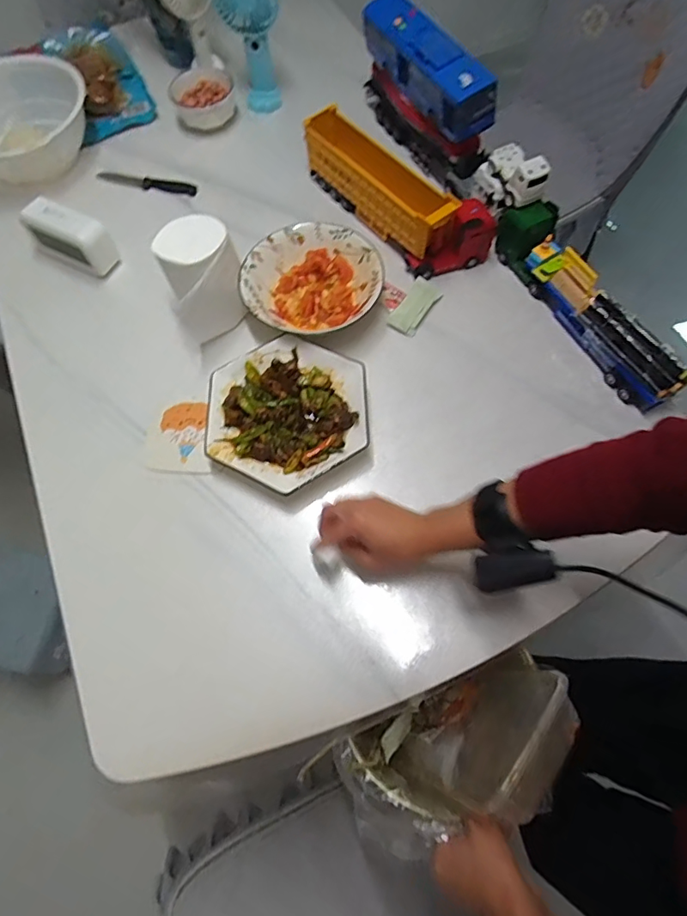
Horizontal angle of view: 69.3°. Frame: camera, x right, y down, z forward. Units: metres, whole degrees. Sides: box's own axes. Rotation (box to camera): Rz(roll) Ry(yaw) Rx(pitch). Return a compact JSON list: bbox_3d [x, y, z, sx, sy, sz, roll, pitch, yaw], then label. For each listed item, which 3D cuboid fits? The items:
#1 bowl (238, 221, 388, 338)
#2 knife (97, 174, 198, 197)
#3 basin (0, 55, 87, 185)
[{"bbox_3d":[-0.047,-0.245,0.699,0.186,0.050,0.170,0,67,0],"label":"bowl"},{"bbox_3d":[-0.332,-0.463,0.837,0.180,0.013,0.021,11,68,5],"label":"knife"},{"bbox_3d":[-0.544,-0.550,0.813,0.223,0.086,0.190,2,67,3],"label":"basin"}]

